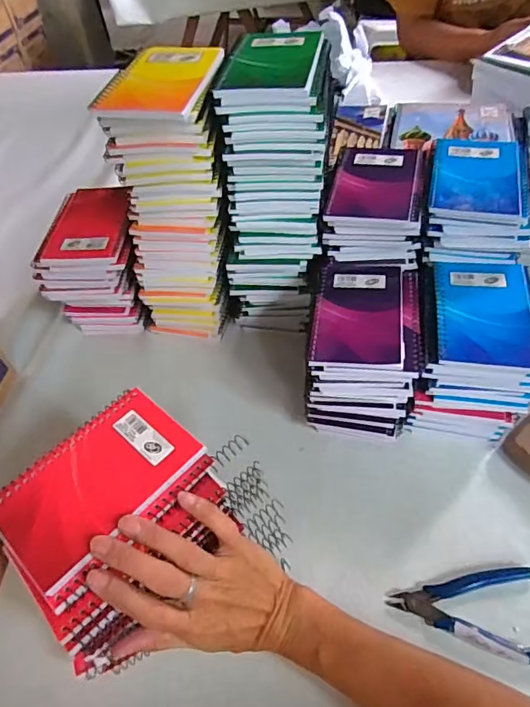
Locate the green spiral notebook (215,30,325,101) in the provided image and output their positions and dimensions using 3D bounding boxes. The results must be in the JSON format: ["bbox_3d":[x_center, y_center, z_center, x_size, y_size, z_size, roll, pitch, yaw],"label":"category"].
[{"bbox_3d":[0.008,-0.262,0.435,0.080,0.010,0.127,4,50,10],"label":"green spiral notebook"}]

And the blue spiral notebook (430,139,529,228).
[{"bbox_3d":[0.212,-0.176,0.482,0.088,0.014,0.128,8,51,12],"label":"blue spiral notebook"}]

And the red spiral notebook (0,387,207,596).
[{"bbox_3d":[-0.116,0.085,0.335,0.084,0.006,0.127,34,61,30],"label":"red spiral notebook"}]

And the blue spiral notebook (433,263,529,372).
[{"bbox_3d":[0.204,-0.040,0.438,0.091,0.006,0.125,5,50,10],"label":"blue spiral notebook"}]

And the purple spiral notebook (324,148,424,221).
[{"bbox_3d":[0.114,-0.177,0.496,0.087,0.008,0.120,6,51,11],"label":"purple spiral notebook"}]

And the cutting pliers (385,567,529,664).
[{"bbox_3d":[0.162,0.200,0.380,0.120,0.012,0.070,1,50,7],"label":"cutting pliers"}]

